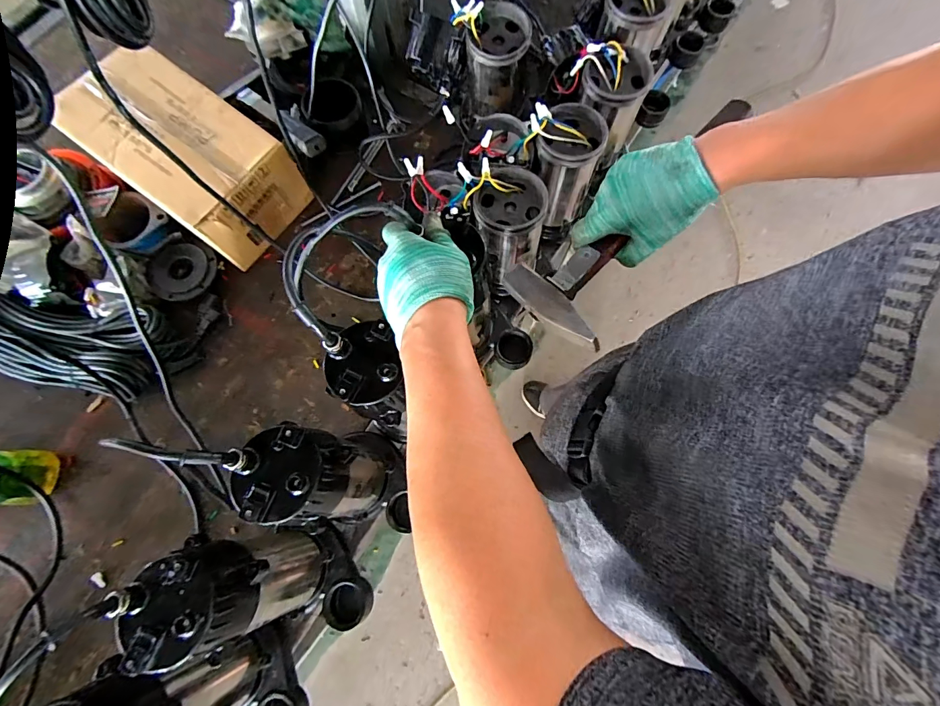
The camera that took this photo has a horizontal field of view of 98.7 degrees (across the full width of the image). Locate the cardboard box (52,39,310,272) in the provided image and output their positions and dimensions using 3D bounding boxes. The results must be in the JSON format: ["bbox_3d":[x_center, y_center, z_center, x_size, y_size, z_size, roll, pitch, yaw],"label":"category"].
[{"bbox_3d":[-0.426,-0.298,0.638,0.293,0.140,0.180,34,77,8],"label":"cardboard box"}]

